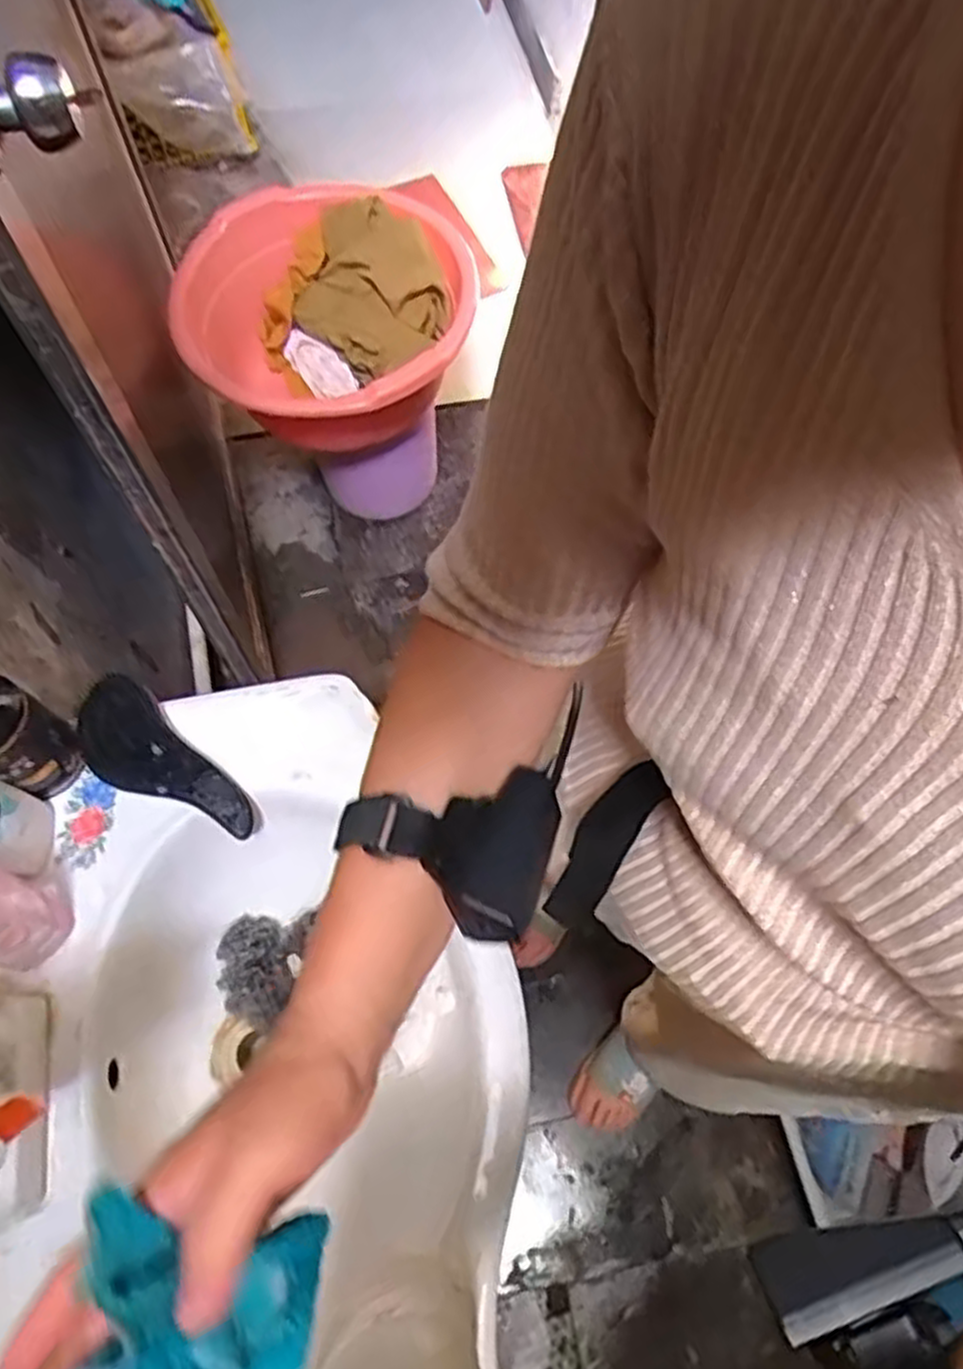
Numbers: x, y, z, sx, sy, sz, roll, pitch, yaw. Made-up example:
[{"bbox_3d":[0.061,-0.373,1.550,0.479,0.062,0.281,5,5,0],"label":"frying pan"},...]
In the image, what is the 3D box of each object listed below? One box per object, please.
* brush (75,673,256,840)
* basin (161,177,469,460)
[{"bbox_3d":[-0.270,0.071,0.659,0.181,0.041,0.072,41,71,17],"label":"brush"},{"bbox_3d":[-0.249,-0.563,1.313,0.427,0.258,0.505,-30,69,-14],"label":"basin"}]

